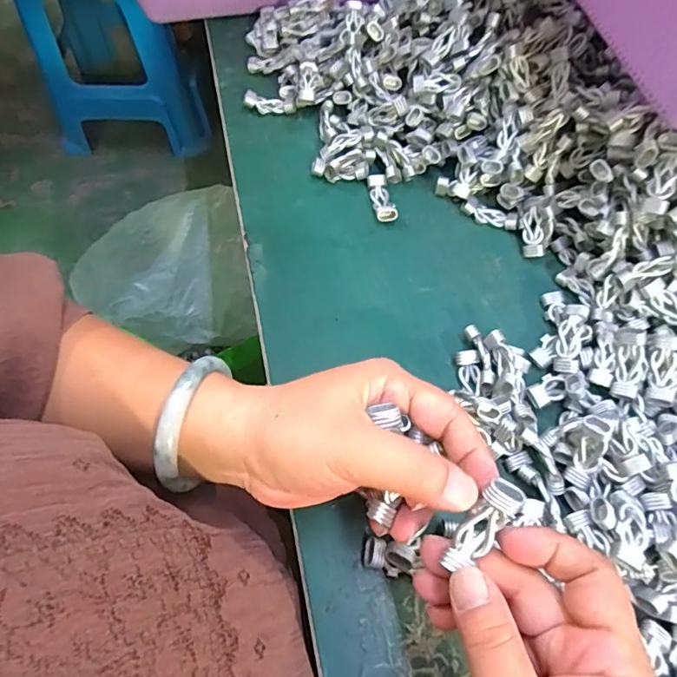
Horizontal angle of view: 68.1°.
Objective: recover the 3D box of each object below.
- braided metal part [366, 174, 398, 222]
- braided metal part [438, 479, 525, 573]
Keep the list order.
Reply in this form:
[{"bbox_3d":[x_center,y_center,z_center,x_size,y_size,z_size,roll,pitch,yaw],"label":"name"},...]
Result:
[{"bbox_3d":[0.034,-0.109,0.391,0.015,0.010,0.043,-9,64,-7],"label":"braided metal part"},{"bbox_3d":[0.059,0.076,0.204,0.014,0.010,0.042,38,105,17],"label":"braided metal part"}]

